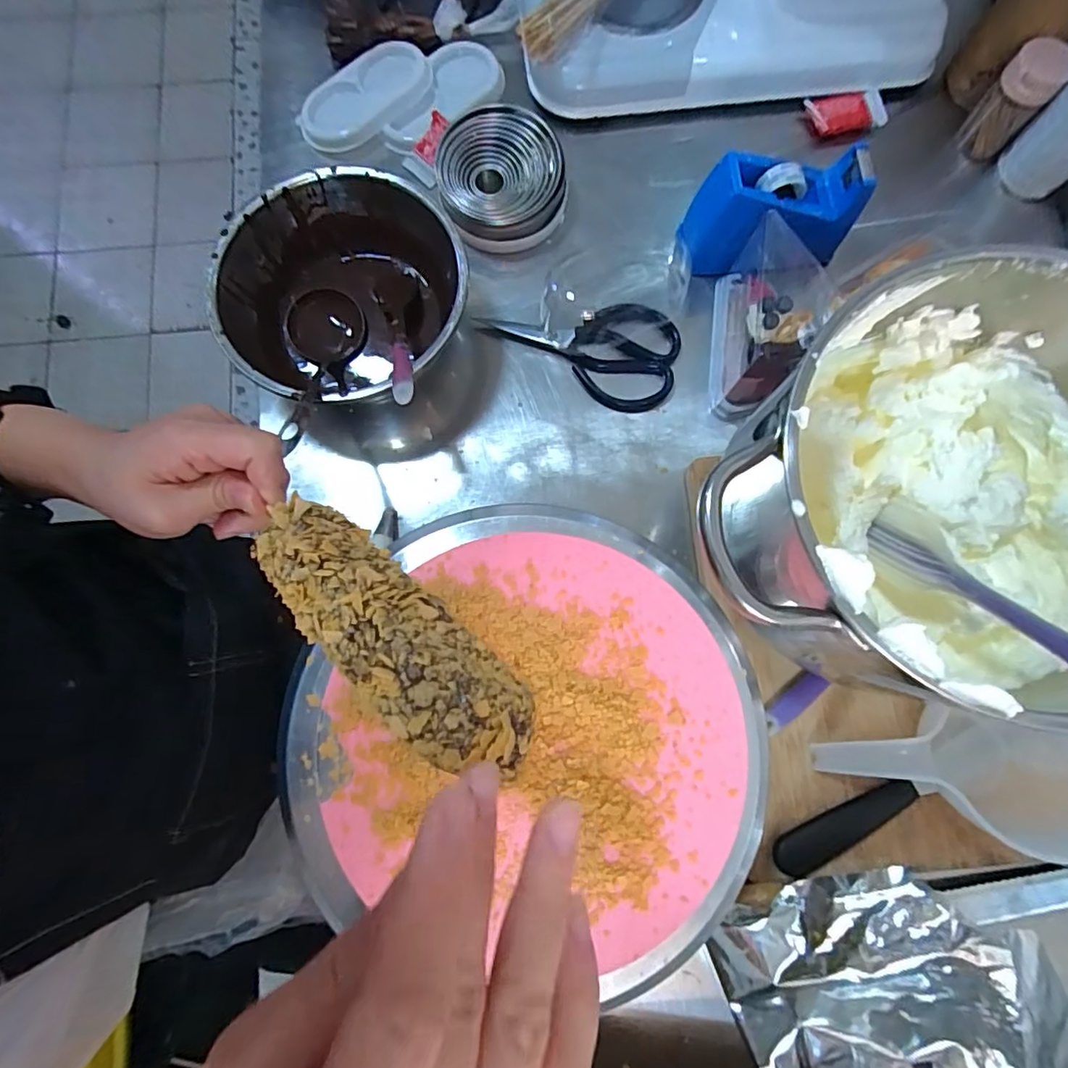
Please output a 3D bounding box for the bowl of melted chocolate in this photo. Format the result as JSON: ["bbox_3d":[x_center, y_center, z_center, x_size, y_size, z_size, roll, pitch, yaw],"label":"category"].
[{"bbox_3d":[-0.159,-0.200,0.485,0.192,0.086,0.200,0,79,0],"label":"bowl of melted chocolate"}]

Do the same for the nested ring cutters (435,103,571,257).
[{"bbox_3d":[-0.031,-0.337,0.519,0.121,0.046,0.115,1,79,0],"label":"nested ring cutters"}]

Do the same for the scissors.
[{"bbox_3d":[0.048,-0.189,0.517,0.186,0.019,0.095,28,81,5],"label":"scissors"}]

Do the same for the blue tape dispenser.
[{"bbox_3d":[0.207,-0.286,0.490,0.148,0.079,0.064,-2,79,0],"label":"blue tape dispenser"}]

